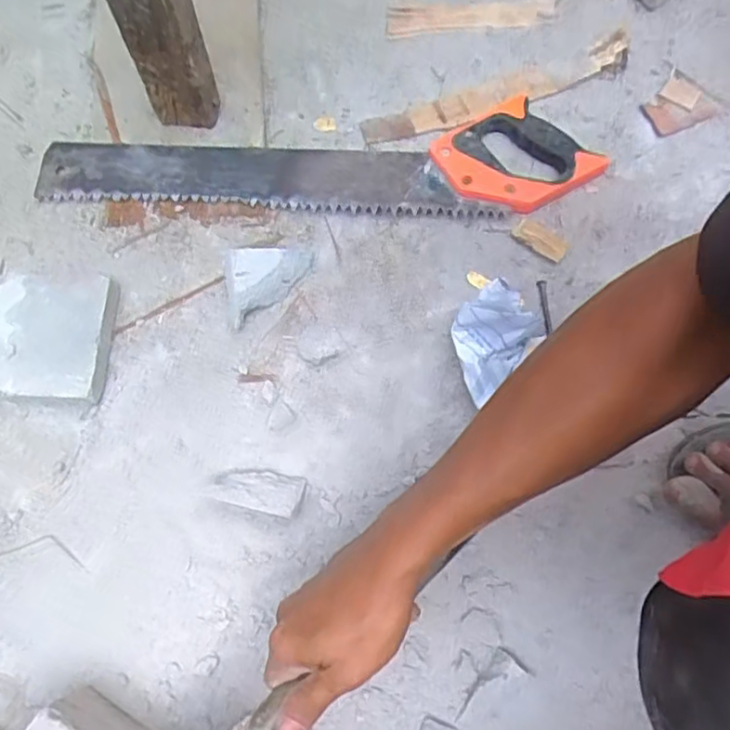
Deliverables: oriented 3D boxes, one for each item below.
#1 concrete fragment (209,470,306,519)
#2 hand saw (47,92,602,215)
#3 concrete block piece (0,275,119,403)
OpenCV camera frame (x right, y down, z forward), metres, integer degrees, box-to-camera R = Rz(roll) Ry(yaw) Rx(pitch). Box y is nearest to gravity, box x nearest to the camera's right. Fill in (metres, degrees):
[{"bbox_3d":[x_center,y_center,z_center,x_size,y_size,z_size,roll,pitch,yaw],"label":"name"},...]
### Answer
[{"bbox_3d":[-0.088,0.106,0.548,0.076,0.038,0.038,12,72,3],"label":"concrete fragment"},{"bbox_3d":[-0.050,-0.200,0.658,0.551,0.030,0.111,-1,72,-1],"label":"hand saw"},{"bbox_3d":[-0.317,-0.024,0.600,0.154,0.029,0.115,1,72,0],"label":"concrete block piece"}]

